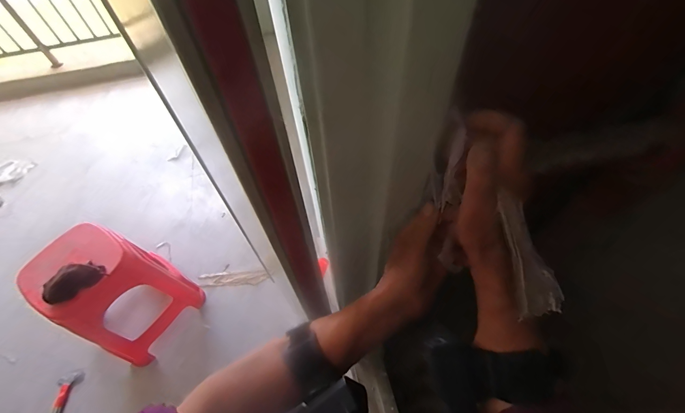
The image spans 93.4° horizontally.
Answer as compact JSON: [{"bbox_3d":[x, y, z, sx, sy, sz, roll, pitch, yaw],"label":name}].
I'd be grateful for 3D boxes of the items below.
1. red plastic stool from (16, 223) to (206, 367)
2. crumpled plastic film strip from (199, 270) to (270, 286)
[{"bbox_3d":[-0.767,0.286,1.113,0.292,0.455,0.306,26,62,18],"label":"red plastic stool"},{"bbox_3d":[-0.465,0.309,1.381,0.287,0.023,0.056,-3,57,1],"label":"crumpled plastic film strip"}]

